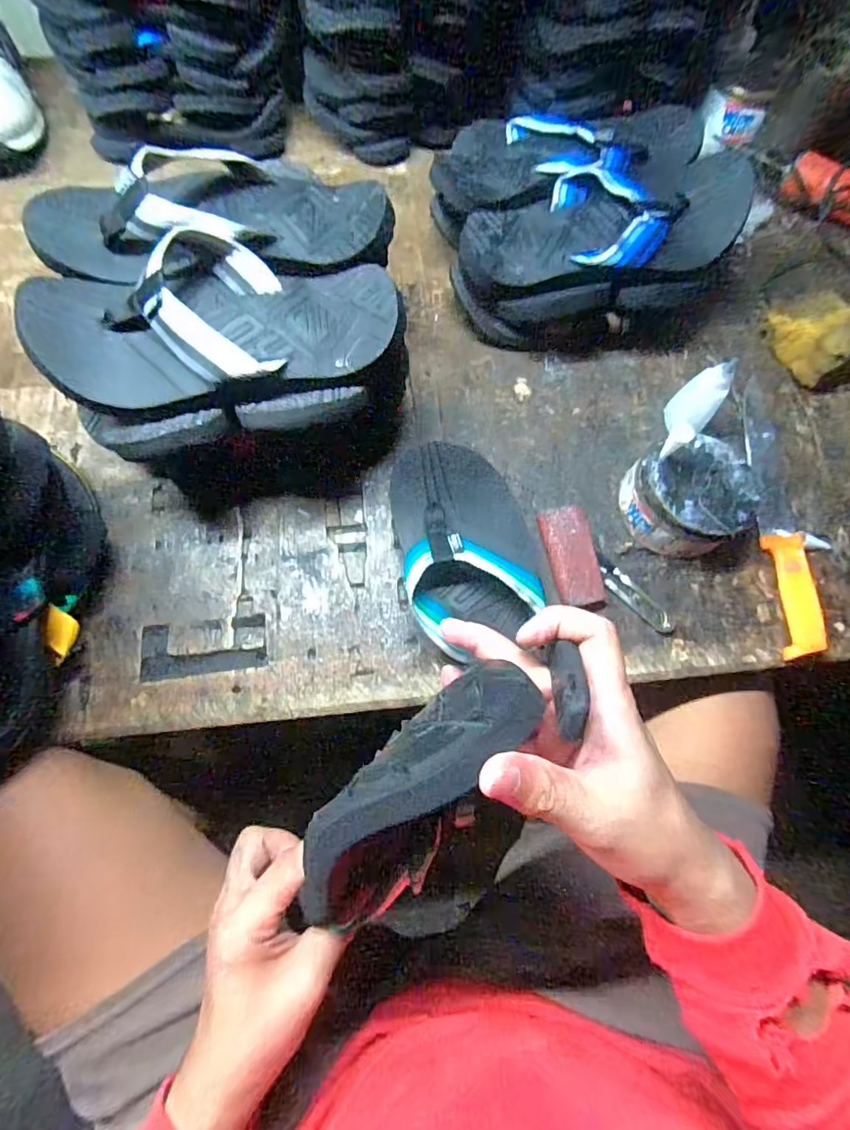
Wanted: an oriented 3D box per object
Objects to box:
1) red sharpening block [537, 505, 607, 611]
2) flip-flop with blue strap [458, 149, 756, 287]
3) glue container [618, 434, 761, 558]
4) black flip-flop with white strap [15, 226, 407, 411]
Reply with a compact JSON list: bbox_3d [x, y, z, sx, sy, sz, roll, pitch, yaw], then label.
[{"bbox_3d":[0.131,-0.005,0.457,0.039,0.020,0.092,-10,72,-6],"label":"red sharpening block"},{"bbox_3d":[0.172,-0.316,0.483,0.274,0.044,0.101,-8,72,-6],"label":"flip-flop with blue strap"},{"bbox_3d":[0.236,-0.059,0.457,0.097,0.065,0.092,1,71,-2],"label":"glue container"},{"bbox_3d":[-0.152,-0.176,0.373,0.270,0.057,0.120,-9,72,-6],"label":"black flip-flop with white strap"}]

